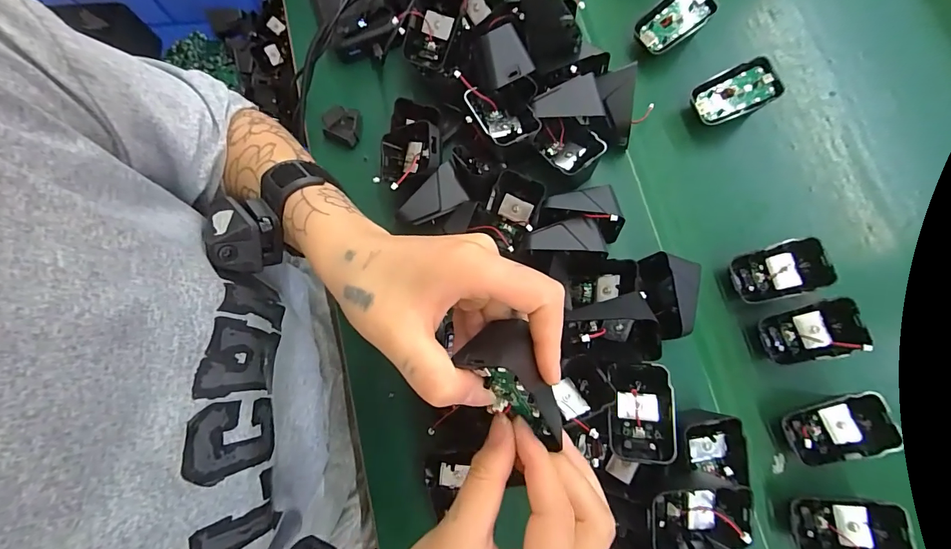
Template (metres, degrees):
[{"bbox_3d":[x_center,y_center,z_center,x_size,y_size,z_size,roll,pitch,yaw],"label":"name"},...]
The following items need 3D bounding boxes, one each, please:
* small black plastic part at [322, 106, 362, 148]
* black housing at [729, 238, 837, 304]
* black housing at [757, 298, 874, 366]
[{"bbox_3d":[-0.130,-0.145,0.406,0.038,0.011,0.036,9,78,3],"label":"small black plastic part"},{"bbox_3d":[0.254,-0.001,0.352,0.063,0.043,0.043,-13,77,-2],"label":"black housing"},{"bbox_3d":[0.272,0.049,0.342,0.064,0.046,0.045,-15,77,-2],"label":"black housing"}]

